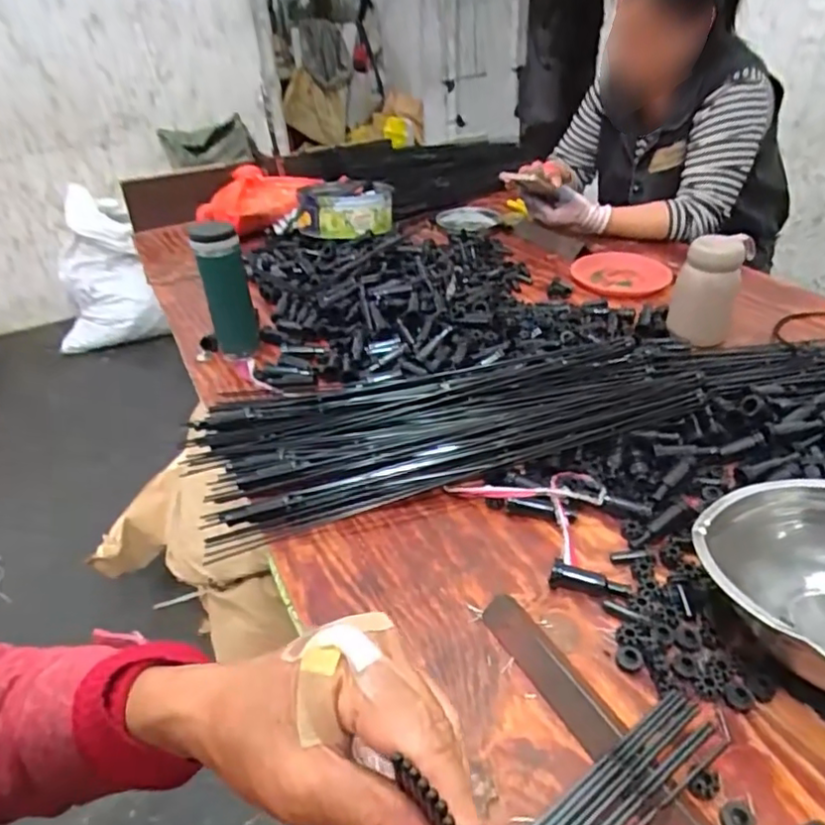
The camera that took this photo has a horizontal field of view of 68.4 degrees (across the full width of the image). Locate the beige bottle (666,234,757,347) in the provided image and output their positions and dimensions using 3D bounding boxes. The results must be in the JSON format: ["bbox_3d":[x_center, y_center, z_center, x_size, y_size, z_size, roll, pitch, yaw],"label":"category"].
[{"bbox_3d":[0.423,-0.180,0.866,0.081,0.135,0.073,24,44,32],"label":"beige bottle"}]

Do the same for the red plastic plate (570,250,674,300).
[{"bbox_3d":[0.359,-0.236,1.048,0.161,0.017,0.180,5,37,11],"label":"red plastic plate"}]

